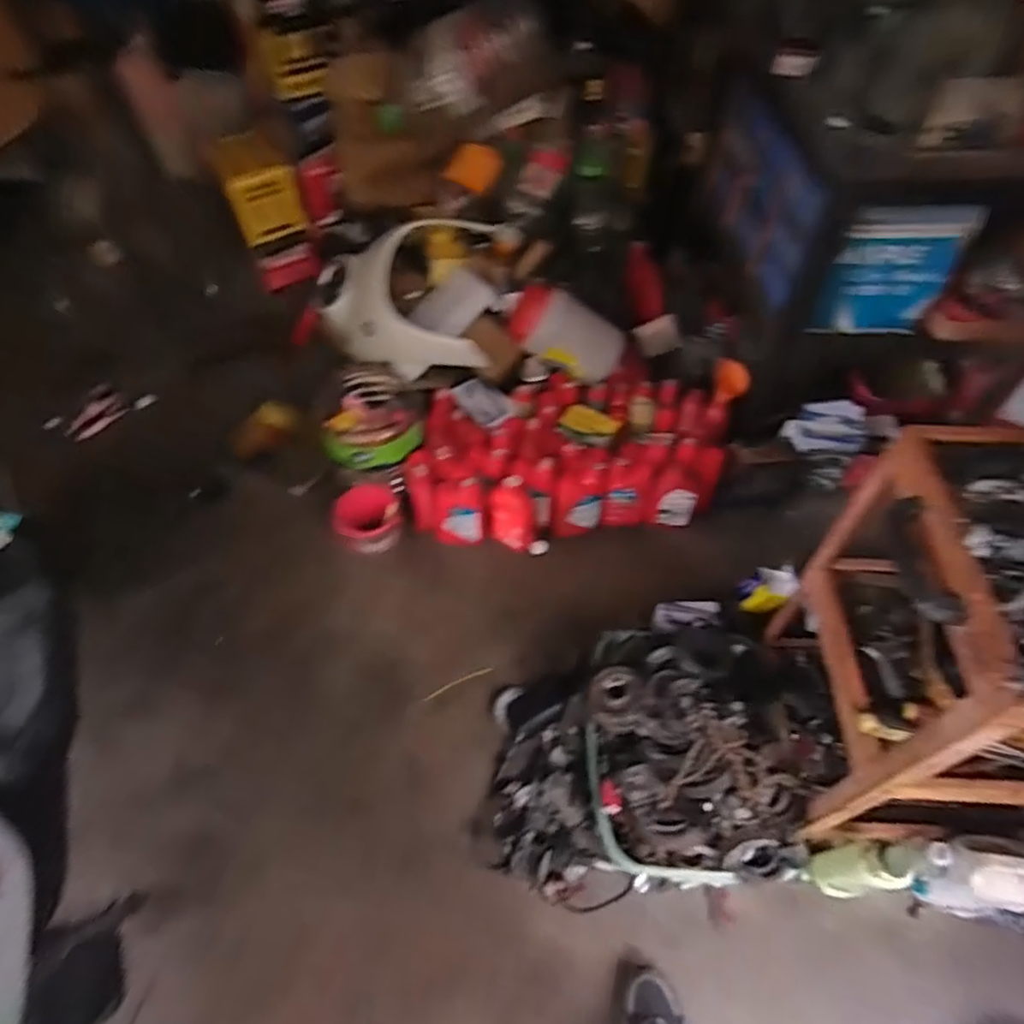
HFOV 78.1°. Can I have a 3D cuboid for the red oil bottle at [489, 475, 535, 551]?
[{"bbox_3d":[0.000,0.002,1.509,0.107,0.195,0.055,-9,38,-3],"label":"red oil bottle"}]

